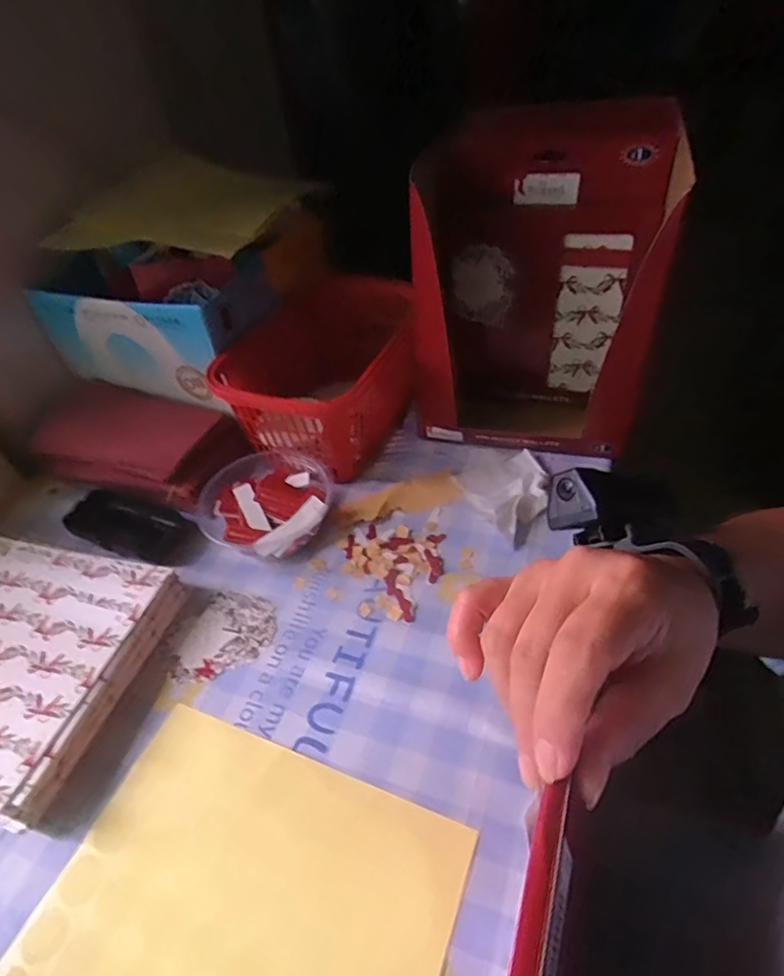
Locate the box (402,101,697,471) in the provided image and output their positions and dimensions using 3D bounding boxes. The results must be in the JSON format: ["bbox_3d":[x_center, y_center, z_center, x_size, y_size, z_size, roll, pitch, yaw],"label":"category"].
[{"bbox_3d":[0.127,-0.169,0.512,0.201,0.250,0.149,3,46,10],"label":"box"}]

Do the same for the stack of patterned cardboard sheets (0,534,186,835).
[{"bbox_3d":[-0.315,0.122,0.424,0.265,0.039,0.180,9,47,16],"label":"stack of patterned cardboard sheets"}]

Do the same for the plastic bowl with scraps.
[{"bbox_3d":[-0.108,0.017,0.499,0.116,0.047,0.102,-34,51,-24],"label":"plastic bowl with scraps"}]

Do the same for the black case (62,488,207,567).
[{"bbox_3d":[-0.229,0.036,0.507,0.130,0.026,0.056,14,49,20],"label":"black case"}]

